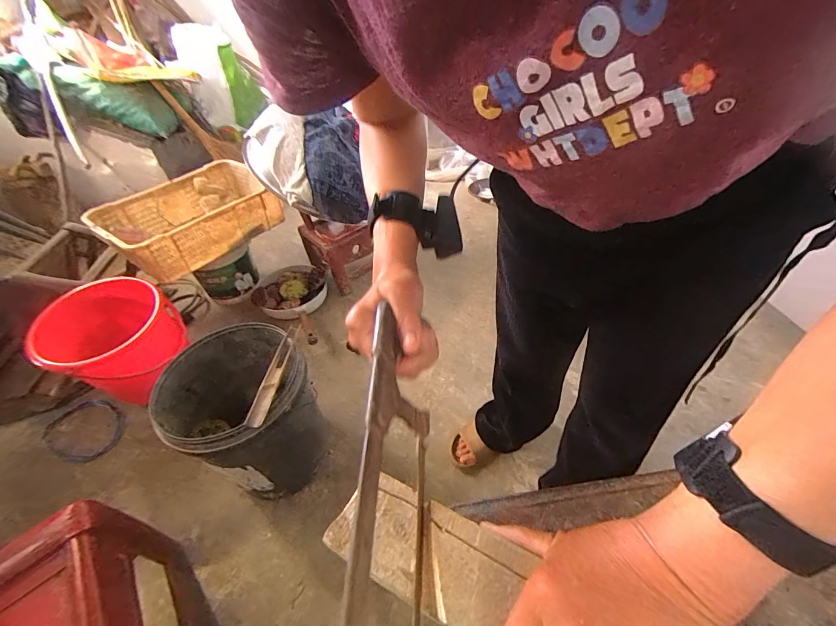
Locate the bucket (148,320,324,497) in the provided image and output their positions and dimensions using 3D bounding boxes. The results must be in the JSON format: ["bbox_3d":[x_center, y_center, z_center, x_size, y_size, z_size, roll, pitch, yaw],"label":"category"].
[{"bbox_3d":[-0.388,0.267,0.880,0.298,0.381,0.295,-3,44,3],"label":"bucket"}]

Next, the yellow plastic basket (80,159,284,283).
[{"bbox_3d":[-0.817,-0.349,1.304,0.396,0.180,0.538,32,55,31],"label":"yellow plastic basket"}]

